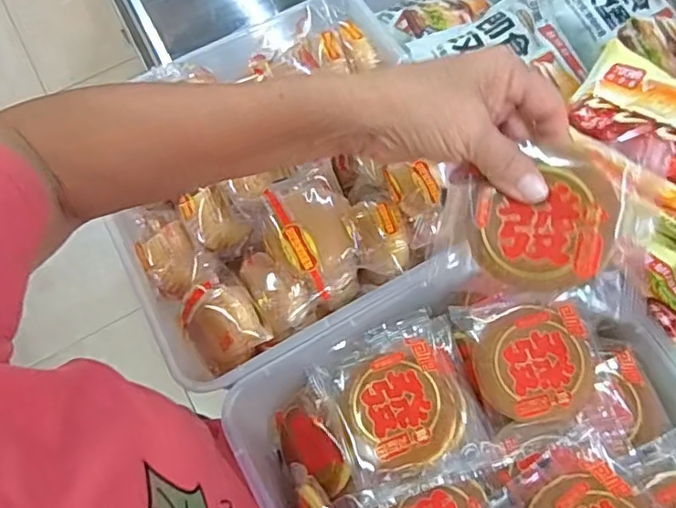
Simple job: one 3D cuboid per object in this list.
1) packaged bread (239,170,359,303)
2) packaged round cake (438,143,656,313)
[{"bbox_3d":[-0.020,-0.010,0.401,0.058,0.047,0.080,-25,66,-8],"label":"packaged bread"},{"bbox_3d":[0.106,-0.016,0.301,0.097,0.017,0.078,6,95,25],"label":"packaged round cake"}]

